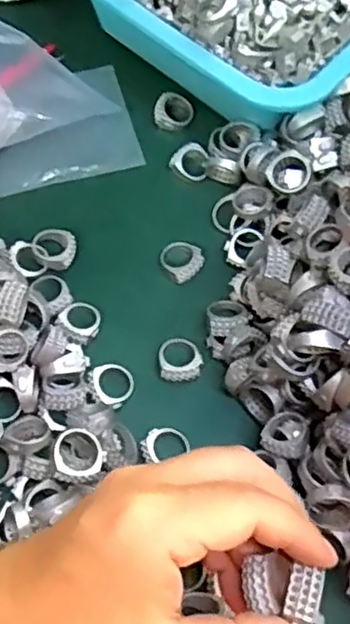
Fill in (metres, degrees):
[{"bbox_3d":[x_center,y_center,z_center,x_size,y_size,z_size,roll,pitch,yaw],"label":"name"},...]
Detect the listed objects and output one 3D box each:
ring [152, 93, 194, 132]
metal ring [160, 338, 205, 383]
[{"bbox_3d":[-0.001,-0.128,0.413,0.024,0.005,0.025,1,68,-1],"label":"ring"},{"bbox_3d":[0.003,0.025,0.355,0.023,0.010,0.025,1,68,-1],"label":"metal ring"}]

